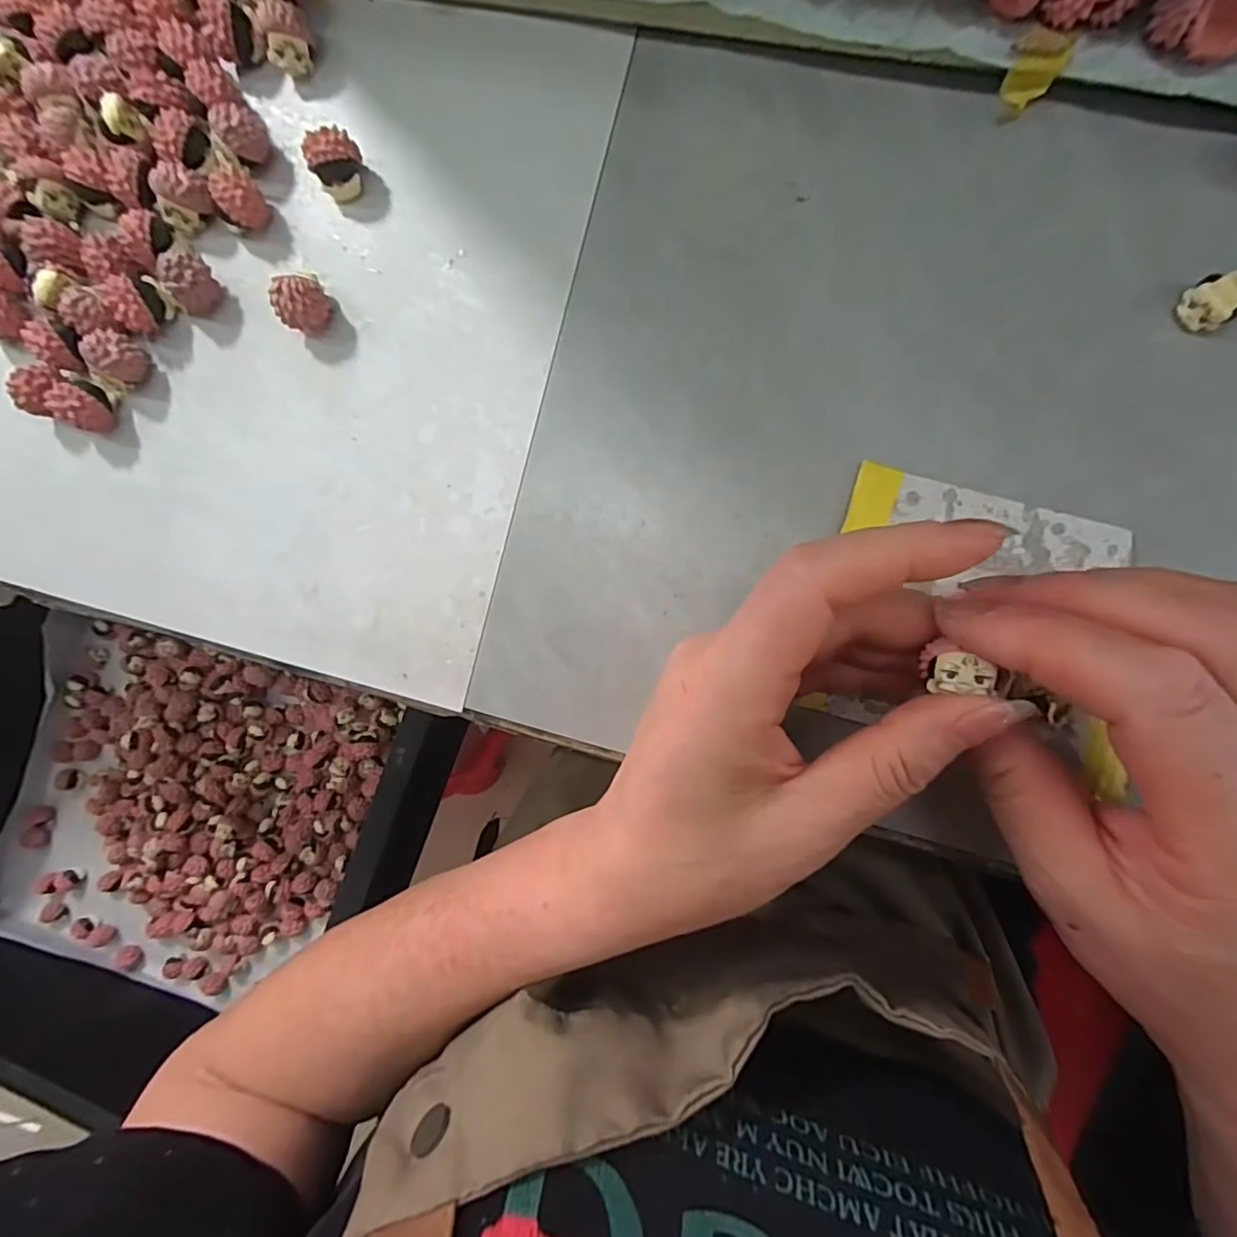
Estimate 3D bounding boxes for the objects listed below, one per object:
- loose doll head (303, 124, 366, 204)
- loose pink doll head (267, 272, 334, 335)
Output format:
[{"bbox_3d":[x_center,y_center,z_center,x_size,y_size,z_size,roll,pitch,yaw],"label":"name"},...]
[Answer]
[{"bbox_3d":[-0.108,-0.176,0.229,0.020,0.019,0.016,-36,86,5],"label":"loose doll head"},{"bbox_3d":[-0.123,-0.121,0.229,0.017,0.020,0.015,-13,88,6],"label":"loose pink doll head"}]

